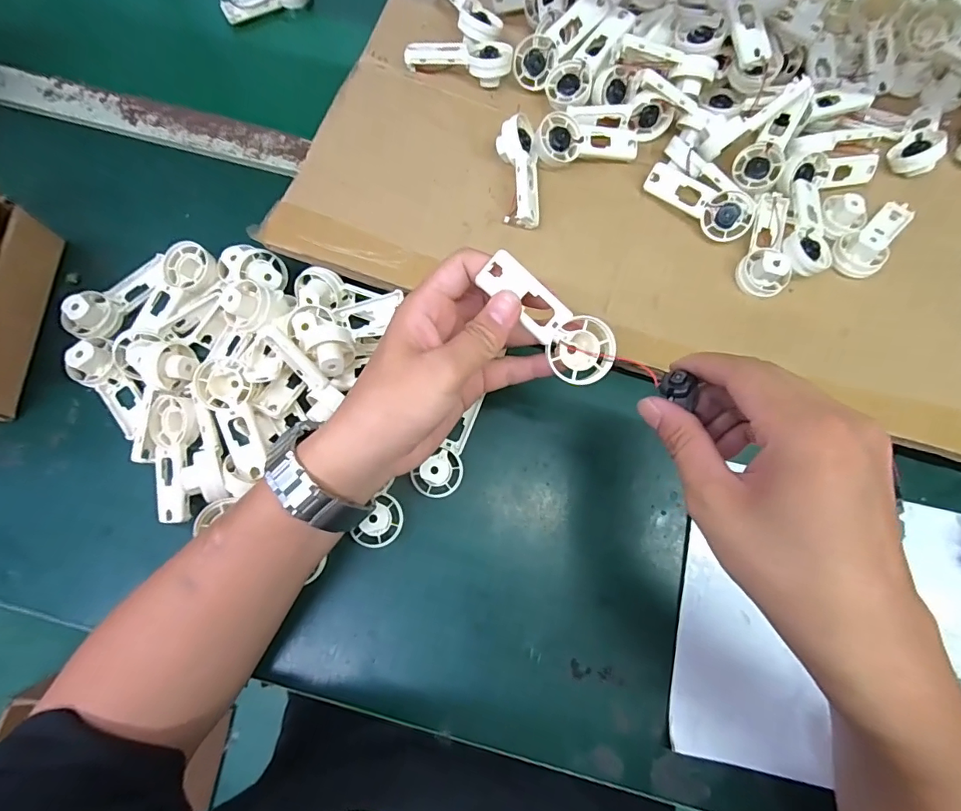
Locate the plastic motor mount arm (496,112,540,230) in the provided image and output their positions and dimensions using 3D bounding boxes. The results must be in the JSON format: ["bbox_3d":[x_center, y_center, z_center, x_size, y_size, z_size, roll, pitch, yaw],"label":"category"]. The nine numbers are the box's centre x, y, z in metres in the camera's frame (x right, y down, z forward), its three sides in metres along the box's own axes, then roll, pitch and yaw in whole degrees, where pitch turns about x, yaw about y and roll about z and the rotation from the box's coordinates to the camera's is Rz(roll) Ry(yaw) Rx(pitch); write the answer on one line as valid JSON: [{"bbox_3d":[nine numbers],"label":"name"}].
[{"bbox_3d":[0.032,-0.194,0.392,0.030,0.032,0.092,-4,75,-3],"label":"plastic motor mount arm"}]

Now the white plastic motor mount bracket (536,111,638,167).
[{"bbox_3d":[0.093,-0.227,0.411,0.094,0.017,0.038,-2,76,-15],"label":"white plastic motor mount bracket"}]

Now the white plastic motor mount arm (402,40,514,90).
[{"bbox_3d":[-0.018,-0.302,0.419,0.092,0.021,0.029,2,75,-1],"label":"white plastic motor mount arm"}]

